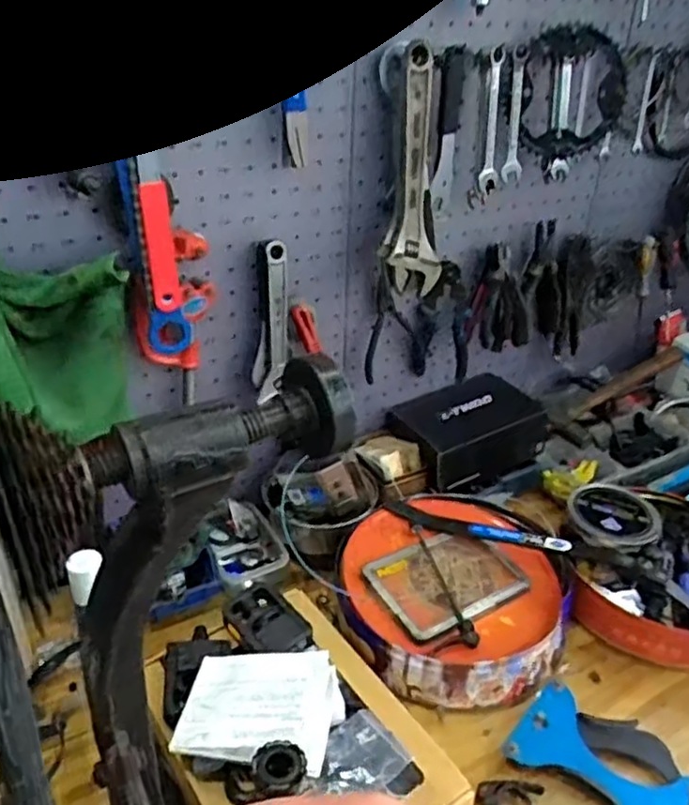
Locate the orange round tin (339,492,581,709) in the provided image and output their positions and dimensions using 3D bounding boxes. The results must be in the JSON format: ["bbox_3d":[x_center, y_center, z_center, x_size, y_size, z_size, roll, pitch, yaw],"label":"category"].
[{"bbox_3d":[0.142,0.233,0.884,0.282,0.090,0.273,1,31,-1],"label":"orange round tin"}]

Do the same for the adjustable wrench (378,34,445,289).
[{"bbox_3d":[0.077,-0.271,0.844,0.073,0.287,0.024,-13,25,-14],"label":"adjustable wrench"}]

